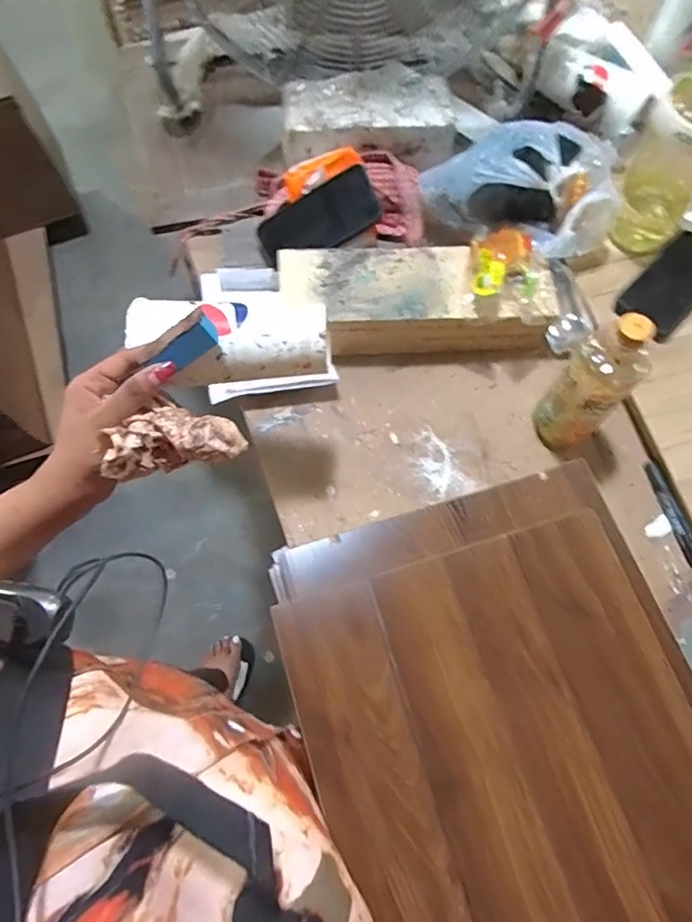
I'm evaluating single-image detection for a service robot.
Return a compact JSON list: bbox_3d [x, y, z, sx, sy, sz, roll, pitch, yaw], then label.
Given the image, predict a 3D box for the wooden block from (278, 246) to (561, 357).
[{"bbox_3d":[0.088,-0.202,0.677,0.334,0.090,0.112,-4,71,1],"label":"wooden block"}]

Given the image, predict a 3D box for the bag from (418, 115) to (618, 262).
[{"bbox_3d":[0.221,-0.342,0.682,0.235,0.118,0.192,-3,71,2],"label":"bag"}]

